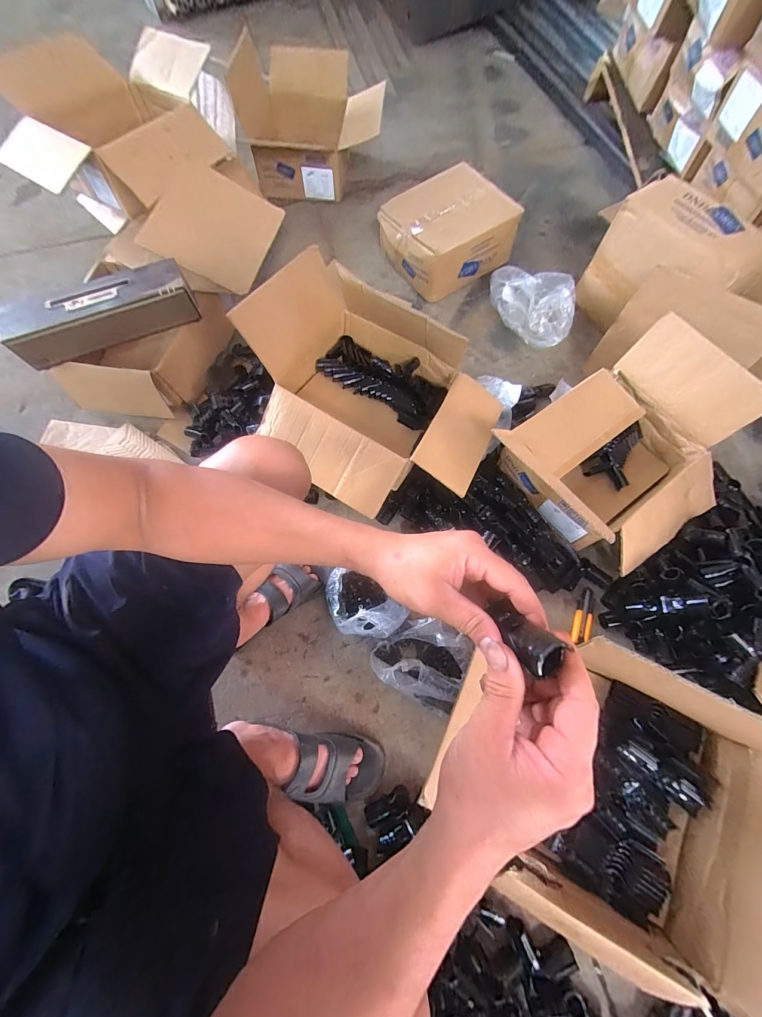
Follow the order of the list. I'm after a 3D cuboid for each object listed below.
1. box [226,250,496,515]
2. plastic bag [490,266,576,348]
[{"bbox_3d":[-0.019,-0.221,0.688,0.490,0.219,0.382,29,73,10],"label":"box"},{"bbox_3d":[0.398,-0.546,0.921,0.261,0.106,0.157,39,75,13],"label":"plastic bag"}]

